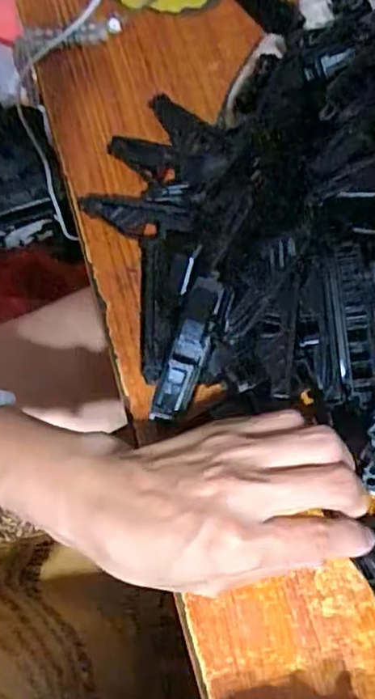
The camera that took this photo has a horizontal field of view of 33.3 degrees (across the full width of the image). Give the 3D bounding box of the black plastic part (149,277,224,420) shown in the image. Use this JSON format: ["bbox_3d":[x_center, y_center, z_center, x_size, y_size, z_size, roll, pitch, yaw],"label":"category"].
[{"bbox_3d":[0.000,0.000,0.314,0.017,0.012,0.074,20,87,7],"label":"black plastic part"}]

